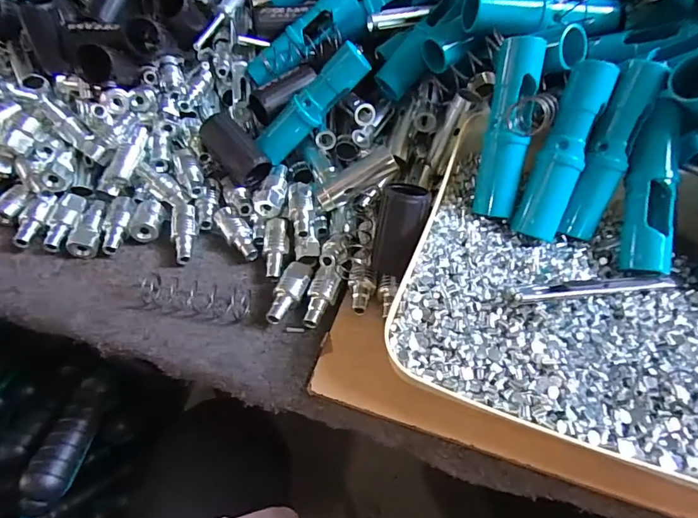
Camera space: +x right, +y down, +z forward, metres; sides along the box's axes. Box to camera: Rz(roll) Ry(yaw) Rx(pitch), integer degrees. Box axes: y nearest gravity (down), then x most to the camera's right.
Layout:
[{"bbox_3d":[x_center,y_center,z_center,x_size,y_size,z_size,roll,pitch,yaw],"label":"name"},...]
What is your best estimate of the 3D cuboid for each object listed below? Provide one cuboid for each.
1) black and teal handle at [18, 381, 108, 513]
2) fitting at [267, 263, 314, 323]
[{"bbox_3d":[-0.245,0.158,0.383,0.029,0.027,0.106,7,53,2],"label":"black and teal handle"},{"bbox_3d":[-0.045,0.027,0.329,0.020,0.015,0.055,16,53,9],"label":"fitting"}]

